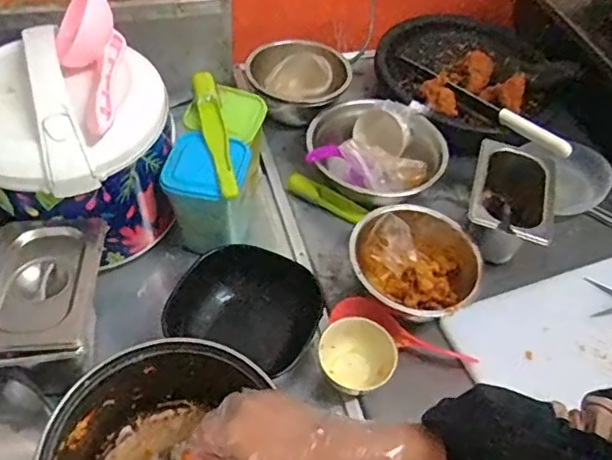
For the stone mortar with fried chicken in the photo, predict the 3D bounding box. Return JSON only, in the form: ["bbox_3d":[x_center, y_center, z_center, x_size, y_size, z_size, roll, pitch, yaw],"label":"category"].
[{"bbox_3d":[0.278,-0.281,1.078,0.287,0.093,0.301,-33,61,-28],"label":"stone mortar with fried chicken"}]

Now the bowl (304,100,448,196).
[{"bbox_3d":[0.109,-0.123,0.920,0.208,0.083,0.178,5,50,-2],"label":"bowl"}]

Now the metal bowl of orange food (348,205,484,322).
[{"bbox_3d":[0.143,0.046,0.790,0.160,0.076,0.179,35,55,21],"label":"metal bowl of orange food"}]

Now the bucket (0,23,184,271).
[{"bbox_3d":[-0.286,-0.093,0.738,0.224,0.231,0.190,3,50,-4],"label":"bucket"}]

